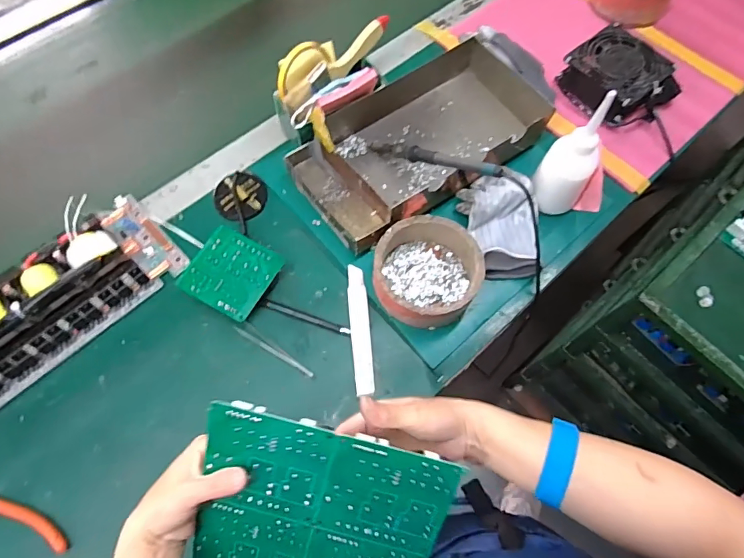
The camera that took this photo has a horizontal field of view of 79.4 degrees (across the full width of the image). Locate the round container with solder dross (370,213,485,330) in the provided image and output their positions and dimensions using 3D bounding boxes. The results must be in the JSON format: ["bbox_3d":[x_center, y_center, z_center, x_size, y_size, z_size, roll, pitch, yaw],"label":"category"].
[{"bbox_3d":[0.065,-0.011,0.533,0.123,0.051,0.133,0,66,1],"label":"round container with solder dross"}]

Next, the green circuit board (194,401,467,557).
[{"bbox_3d":[-0.043,0.191,0.351,0.182,0.005,0.172,15,111,1],"label":"green circuit board"}]

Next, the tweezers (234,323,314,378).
[{"bbox_3d":[-0.111,0.082,0.519,0.106,0.005,0.014,30,70,13],"label":"tweezers"}]

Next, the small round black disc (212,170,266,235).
[{"bbox_3d":[-0.172,-0.110,0.590,0.069,0.019,0.068,0,66,1],"label":"small round black disc"}]

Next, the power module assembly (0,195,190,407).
[{"bbox_3d":[-0.370,0.017,0.510,0.286,0.062,0.134,-41,72,-16],"label":"power module assembly"}]

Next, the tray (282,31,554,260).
[{"bbox_3d":[0.062,-0.188,0.604,0.329,0.056,0.182,-36,70,-14],"label":"tray"}]

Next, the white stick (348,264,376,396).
[{"bbox_3d":[-0.014,0.057,0.531,0.023,0.005,0.155,-5,69,-2],"label":"white stick"}]

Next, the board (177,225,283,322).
[{"bbox_3d":[-0.168,-0.005,0.541,0.097,0.024,0.093,27,69,12],"label":"board"}]

